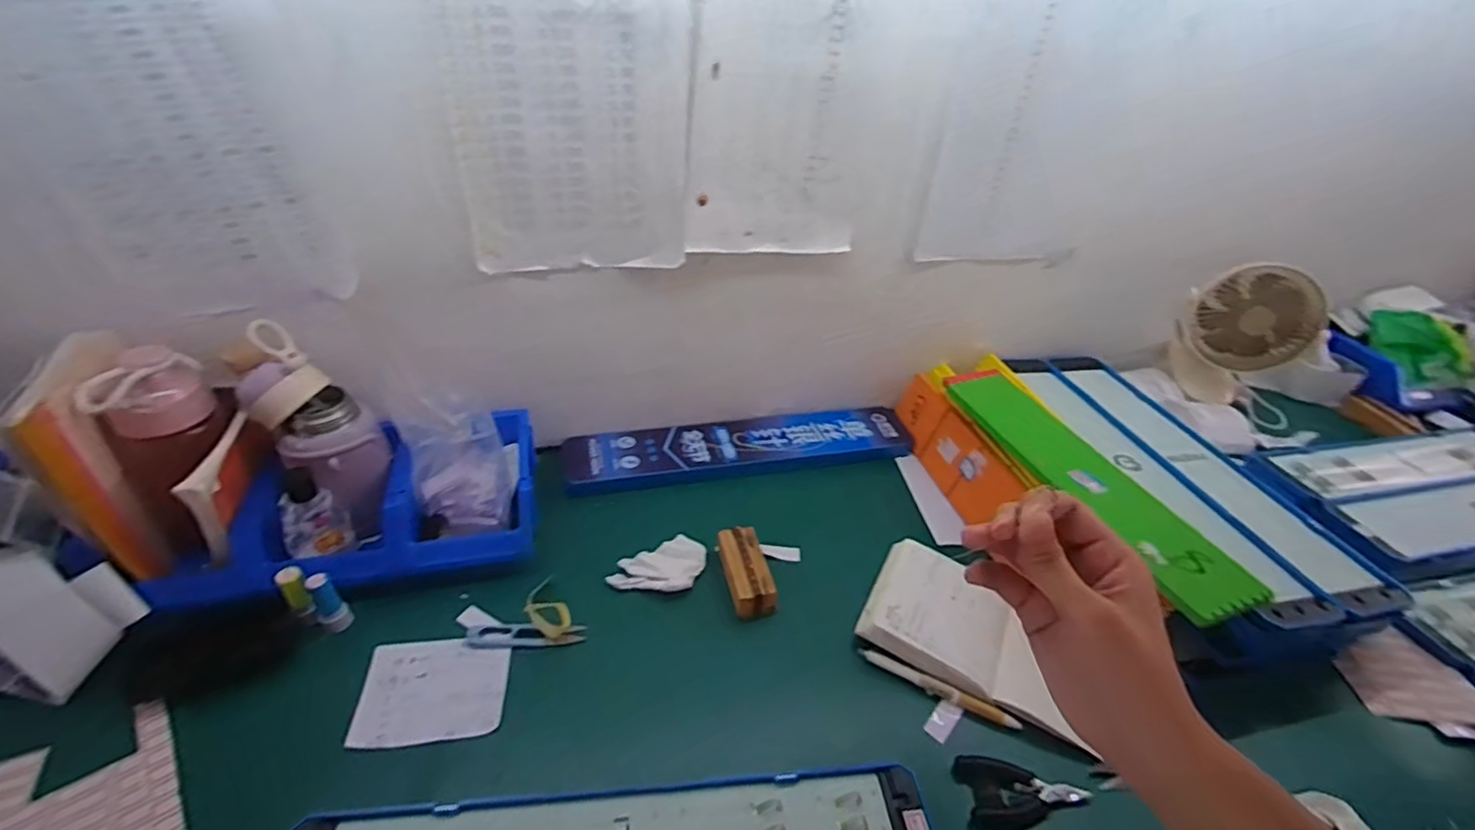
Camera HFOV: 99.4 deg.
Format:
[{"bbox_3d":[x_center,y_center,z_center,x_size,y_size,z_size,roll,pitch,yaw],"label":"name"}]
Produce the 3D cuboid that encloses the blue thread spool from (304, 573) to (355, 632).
[{"bbox_3d":[-0.362,0.164,0.552,0.023,0.065,0.022,3,37,-2],"label":"blue thread spool"}]

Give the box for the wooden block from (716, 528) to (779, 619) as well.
[{"bbox_3d":[0.008,0.156,0.631,0.041,0.027,0.091,-7,39,-16],"label":"wooden block"}]

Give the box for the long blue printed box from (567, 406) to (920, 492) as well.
[{"bbox_3d":[0.014,0.039,0.796,0.447,0.018,0.104,-6,38,-14],"label":"long blue printed box"}]

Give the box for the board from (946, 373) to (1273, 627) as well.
[{"bbox_3d":[0.353,0.060,0.647,0.090,0.014,0.352,-9,36,-13],"label":"board"}]

